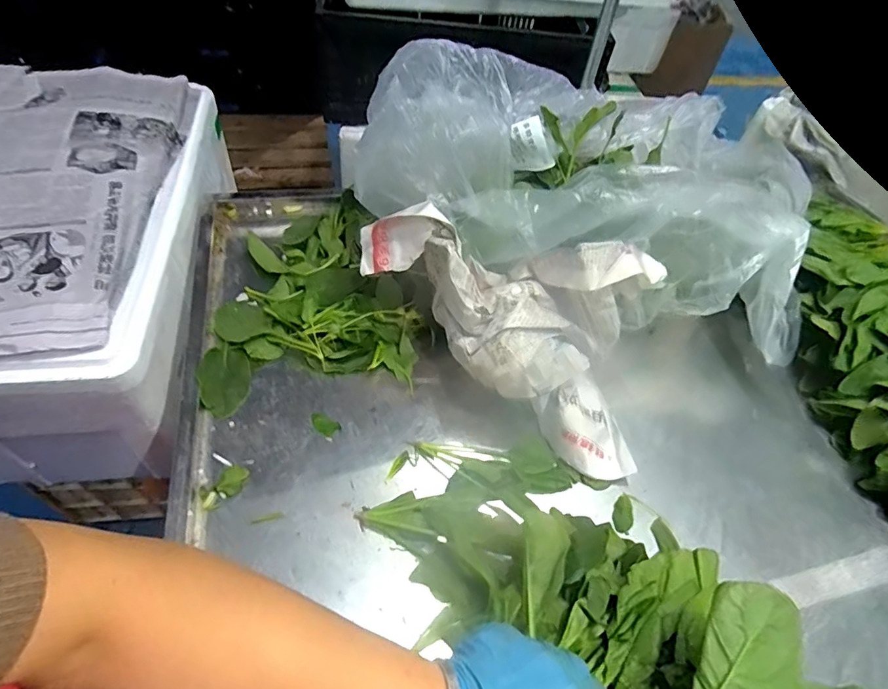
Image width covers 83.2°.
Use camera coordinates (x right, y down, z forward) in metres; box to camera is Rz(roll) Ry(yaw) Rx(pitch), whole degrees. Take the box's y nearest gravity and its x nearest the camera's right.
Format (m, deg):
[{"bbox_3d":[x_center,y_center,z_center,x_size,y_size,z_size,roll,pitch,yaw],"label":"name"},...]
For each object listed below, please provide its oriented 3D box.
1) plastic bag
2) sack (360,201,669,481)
[{"bbox_3d":[0.173,-0.229,0.651,0.524,0.213,0.401,10,51,0],"label":"plastic bag"},{"bbox_3d":[0.085,-0.038,0.543,0.356,0.151,0.180,35,55,18],"label":"sack"}]

